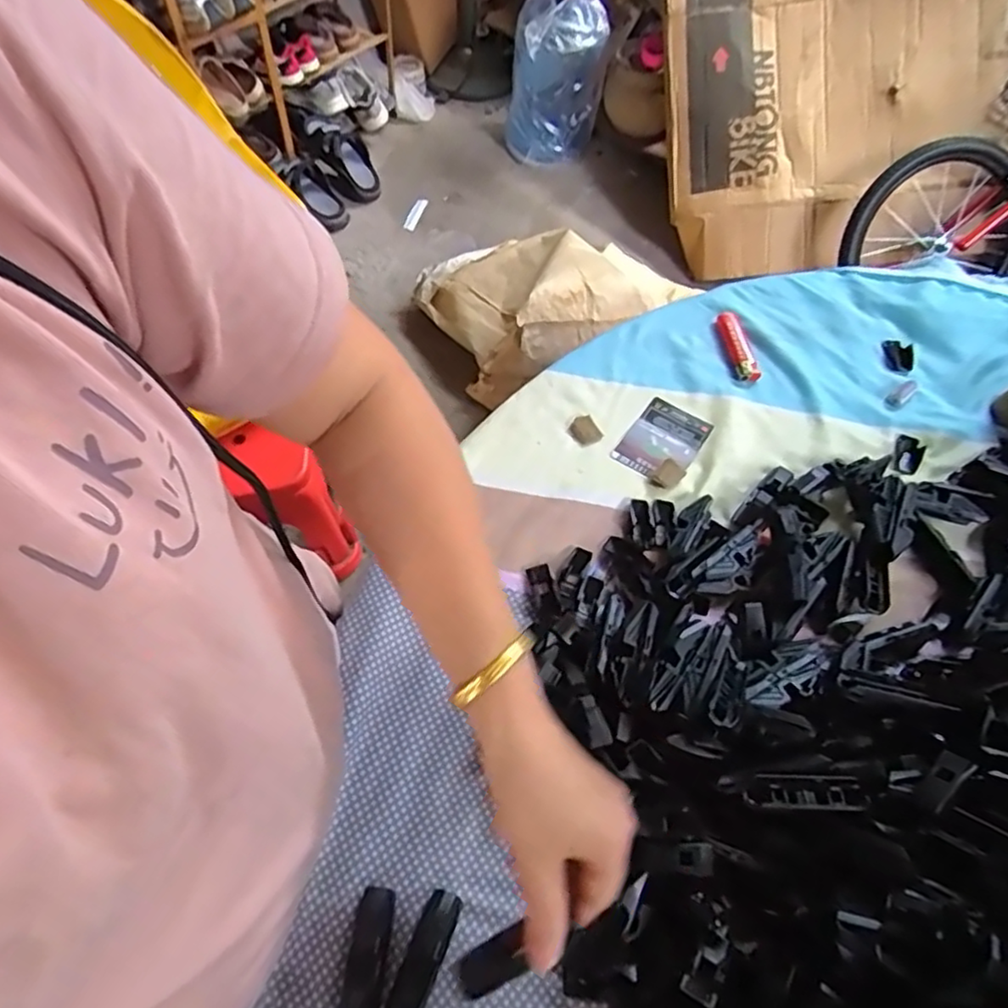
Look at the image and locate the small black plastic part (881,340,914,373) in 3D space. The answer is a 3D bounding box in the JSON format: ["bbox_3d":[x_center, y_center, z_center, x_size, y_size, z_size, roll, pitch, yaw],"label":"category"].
[{"bbox_3d":[0.385,-0.145,0.627,0.026,0.006,0.041,9,60,3],"label":"small black plastic part"}]

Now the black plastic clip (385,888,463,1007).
[{"bbox_3d":[-0.047,0.265,0.370,0.021,0.016,0.073,21,61,10],"label":"black plastic clip"}]

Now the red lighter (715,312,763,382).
[{"bbox_3d":[0.226,-0.155,0.622,0.024,0.010,0.085,-5,60,-6],"label":"red lighter"}]

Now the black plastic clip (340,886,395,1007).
[{"bbox_3d":[-0.079,0.264,0.370,0.021,0.014,0.073,8,60,2],"label":"black plastic clip"}]

